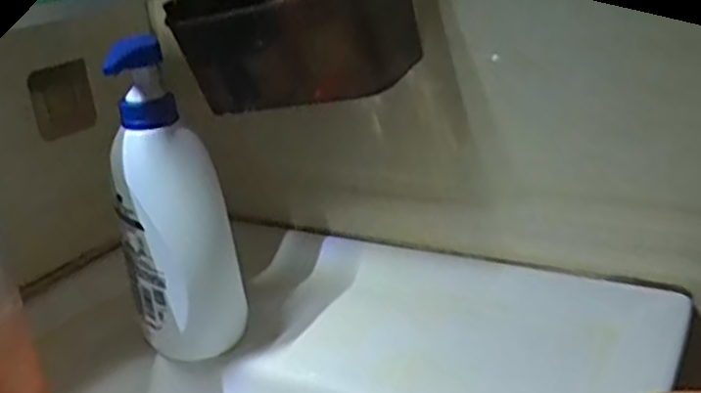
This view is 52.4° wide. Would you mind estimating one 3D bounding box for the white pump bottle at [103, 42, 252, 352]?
[{"bbox_3d":[-0.120,0.005,0.471,0.063,0.207,0.046,8,26,31],"label":"white pump bottle"}]

